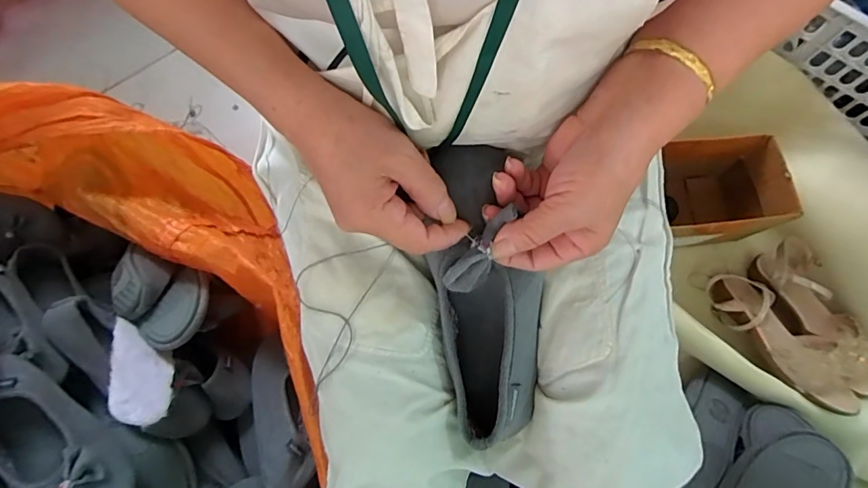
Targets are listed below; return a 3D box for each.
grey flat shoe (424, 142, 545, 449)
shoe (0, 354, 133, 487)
[{"bbox_3d":[0.043,0.036,0.347,0.083,0.077,0.214,-7,103,0],"label":"grey flat shoe"},{"bbox_3d":[-0.430,0.222,0.491,0.232,0.068,0.084,37,80,10],"label":"shoe"}]

